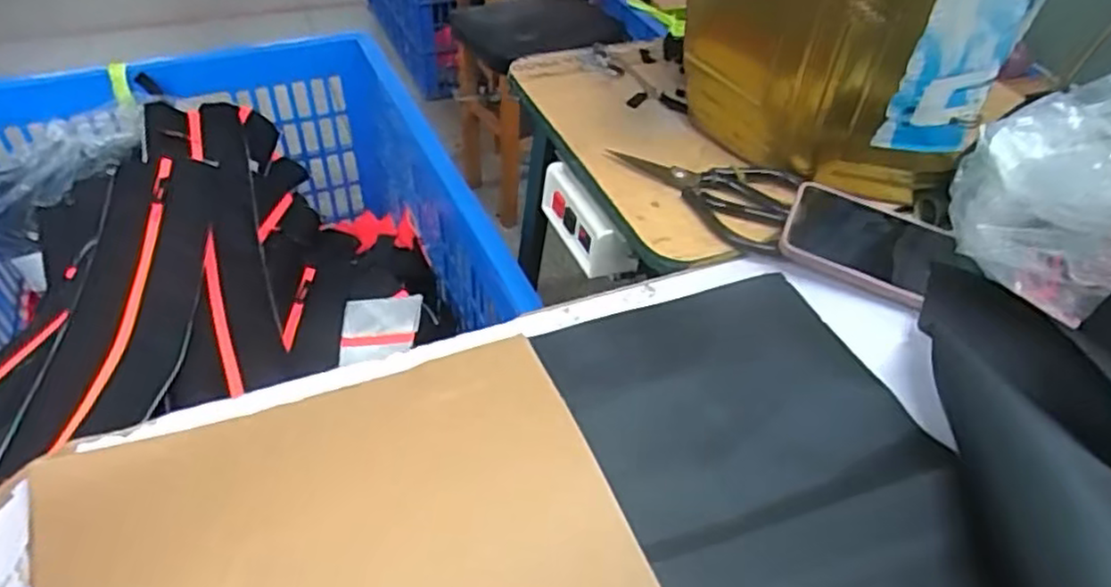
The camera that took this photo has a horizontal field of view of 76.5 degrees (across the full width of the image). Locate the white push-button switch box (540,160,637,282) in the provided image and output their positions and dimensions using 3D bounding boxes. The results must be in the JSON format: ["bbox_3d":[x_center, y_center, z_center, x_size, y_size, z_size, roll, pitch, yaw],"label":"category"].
[{"bbox_3d":[0.027,-0.068,0.615,0.042,0.051,0.116,-14,47,-17],"label":"white push-button switch box"}]

